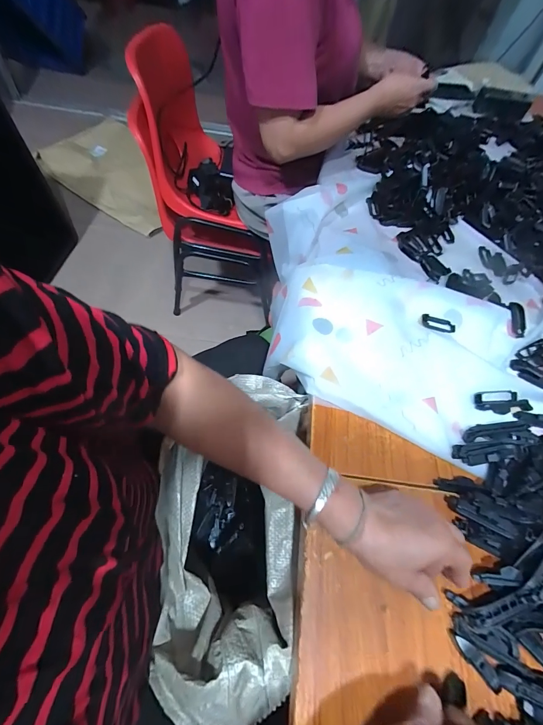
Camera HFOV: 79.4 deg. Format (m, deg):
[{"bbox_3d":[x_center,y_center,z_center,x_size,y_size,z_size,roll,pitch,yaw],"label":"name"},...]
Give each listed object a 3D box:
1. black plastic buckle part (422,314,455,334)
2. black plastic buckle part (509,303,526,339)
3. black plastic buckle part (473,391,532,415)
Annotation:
[{"bbox_3d":[0.252,-0.056,0.491,0.056,0.006,0.022,13,60,-11],"label":"black plastic buckle part"},{"bbox_3d":[0.379,-0.065,0.501,0.021,0.006,0.057,6,75,0],"label":"black plastic buckle part"},{"bbox_3d":[0.316,0.053,0.444,0.077,0.017,0.028,0,61,-6],"label":"black plastic buckle part"}]

